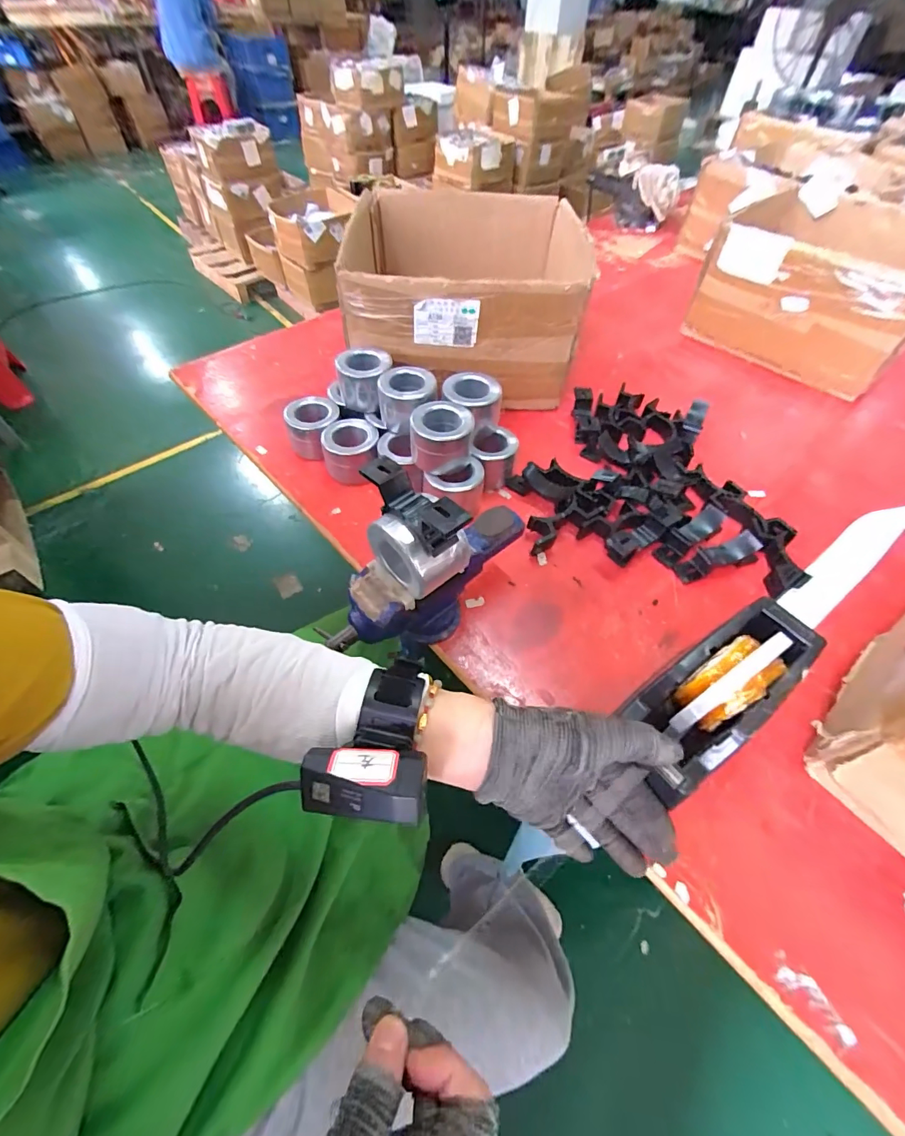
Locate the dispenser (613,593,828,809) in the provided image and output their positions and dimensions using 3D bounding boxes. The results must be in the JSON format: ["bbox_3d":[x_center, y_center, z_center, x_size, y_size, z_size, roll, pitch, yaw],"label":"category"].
[{"bbox_3d":[0.200,0.087,0.333,0.177,0.058,0.072,-44,63,-4],"label":"dispenser"}]

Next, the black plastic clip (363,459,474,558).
[{"bbox_3d":[-0.029,-0.048,0.328,0.023,0.038,0.101,-37,62,-25],"label":"black plastic clip"}]

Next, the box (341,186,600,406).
[{"bbox_3d":[0.019,-0.460,0.730,0.346,0.184,0.443,0,53,-1],"label":"box"}]

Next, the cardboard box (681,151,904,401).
[{"bbox_3d":[0.645,-0.500,0.783,0.332,0.169,0.343,38,61,24],"label":"cardboard box"}]

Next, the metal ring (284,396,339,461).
[{"bbox_3d":[-0.185,-0.186,0.596,0.069,0.056,0.069,0,53,-1],"label":"metal ring"}]

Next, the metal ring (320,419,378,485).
[{"bbox_3d":[-0.129,-0.148,0.568,0.069,0.052,0.071,-1,53,-2],"label":"metal ring"}]

